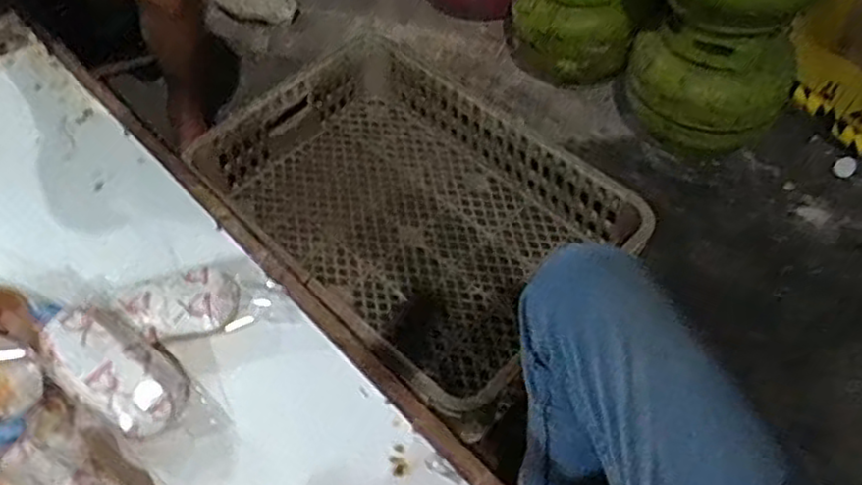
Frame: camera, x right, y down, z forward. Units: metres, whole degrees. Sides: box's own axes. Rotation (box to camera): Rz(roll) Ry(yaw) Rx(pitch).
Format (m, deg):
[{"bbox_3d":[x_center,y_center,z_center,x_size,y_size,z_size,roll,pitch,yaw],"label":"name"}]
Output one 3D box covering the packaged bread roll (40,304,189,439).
[{"bbox_3d":[-0.297,0.122,0.672,0.141,0.048,0.078,38,72,-2],"label":"packaged bread roll"}]

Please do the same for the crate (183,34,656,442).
[{"bbox_3d":[-0.028,-0.058,1.113,0.429,0.131,0.629,-37,63,-22],"label":"crate"}]

